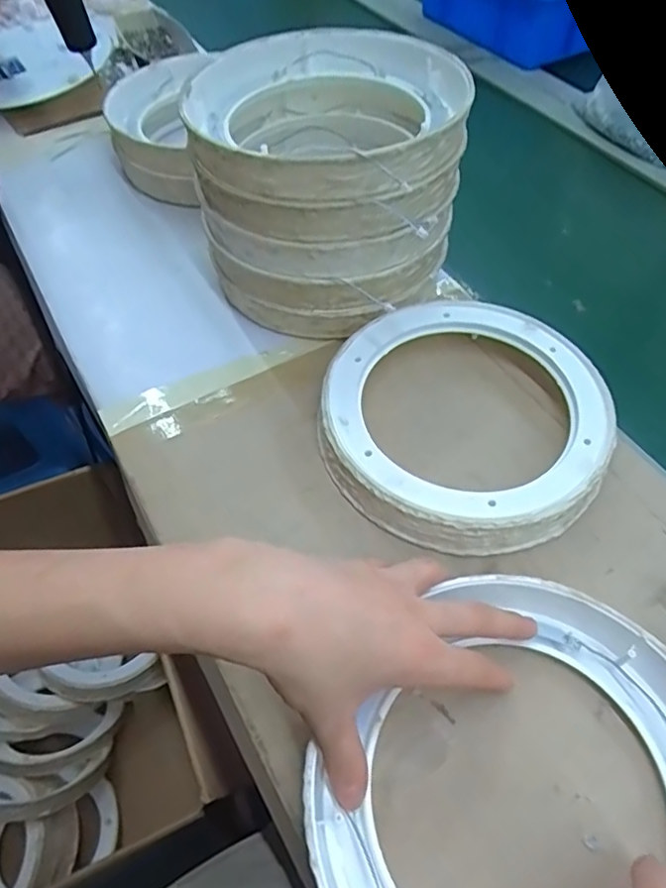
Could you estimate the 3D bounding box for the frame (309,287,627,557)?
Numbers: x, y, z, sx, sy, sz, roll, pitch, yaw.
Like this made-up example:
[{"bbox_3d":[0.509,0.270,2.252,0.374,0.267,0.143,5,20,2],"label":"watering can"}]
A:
[{"bbox_3d":[0.094,-0.018,0.430,0.210,0.047,0.210,-15,55,-10],"label":"frame"}]

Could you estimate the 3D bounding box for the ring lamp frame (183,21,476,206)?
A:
[{"bbox_3d":[-0.005,-0.258,0.453,0.216,0.041,0.220,-16,55,-11],"label":"ring lamp frame"}]

